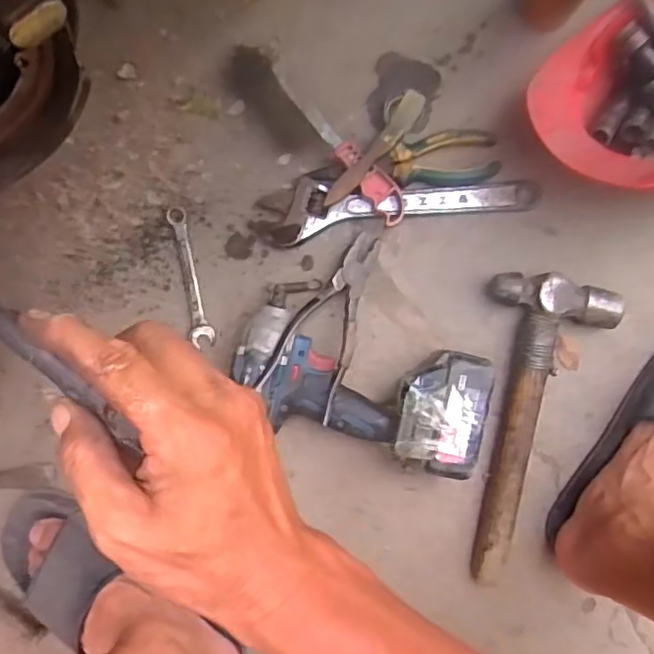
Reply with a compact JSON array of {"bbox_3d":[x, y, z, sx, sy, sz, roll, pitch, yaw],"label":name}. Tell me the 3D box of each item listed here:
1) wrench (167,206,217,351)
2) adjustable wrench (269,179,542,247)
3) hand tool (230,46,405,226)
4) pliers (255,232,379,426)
[{"bbox_3d":[-0.141,-0.053,0.630,0.022,0.006,0.142,-14,90,1],"label":"wrench"},{"bbox_3d":[0.080,-0.128,0.620,0.268,0.023,0.056,-8,90,1],"label":"adjustable wrench"},{"bbox_3d":[-0.012,-0.190,0.622,0.233,0.034,0.046,45,91,1],"label":"hand tool"},{"bbox_3d":[0.009,-0.008,0.595,0.072,0.022,0.186,27,74,1],"label":"pliers"}]

